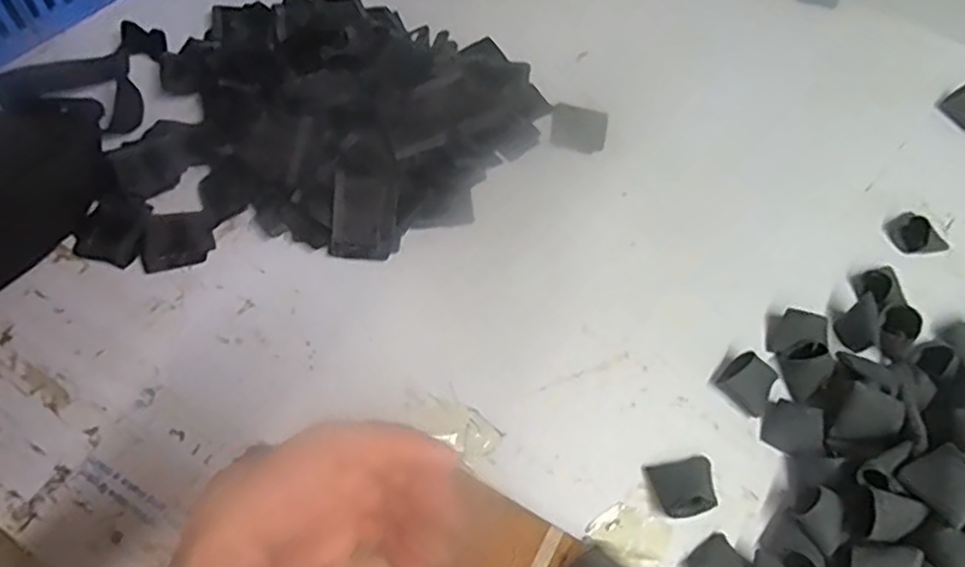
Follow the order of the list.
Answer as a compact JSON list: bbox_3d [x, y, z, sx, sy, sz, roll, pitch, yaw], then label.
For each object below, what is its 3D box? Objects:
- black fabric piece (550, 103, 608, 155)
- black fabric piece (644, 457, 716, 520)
[{"bbox_3d":[0.089,-0.144,0.621,0.051,0.006,0.053,10,61,2],"label":"black fabric piece"},{"bbox_3d":[0.140,0.140,0.460,0.041,0.012,0.037,-11,62,-10],"label":"black fabric piece"}]

